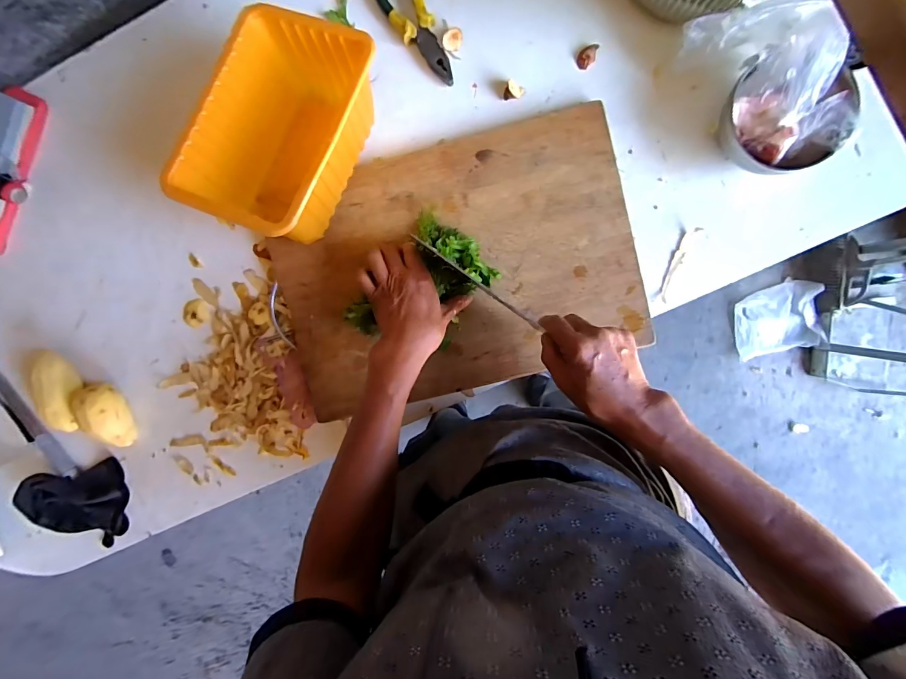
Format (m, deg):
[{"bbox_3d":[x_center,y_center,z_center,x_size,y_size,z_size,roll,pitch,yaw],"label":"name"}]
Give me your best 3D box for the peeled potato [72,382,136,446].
[{"bbox_3d":[-0.526,0.114,0.602,0.067,0.050,0.097,-1,95,4],"label":"peeled potato"}]

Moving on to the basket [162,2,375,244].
[{"bbox_3d":[-0.203,-0.254,0.498,0.165,0.149,0.242,21,96,2],"label":"basket"}]

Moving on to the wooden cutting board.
[{"bbox_3d":[0.005,-0.097,0.548,0.496,0.032,0.327,-14,94,5],"label":"wooden cutting board"}]

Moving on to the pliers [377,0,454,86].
[{"bbox_3d":[-0.055,-0.433,0.539,0.052,0.020,0.191,-35,92,6],"label":"pliers"}]

